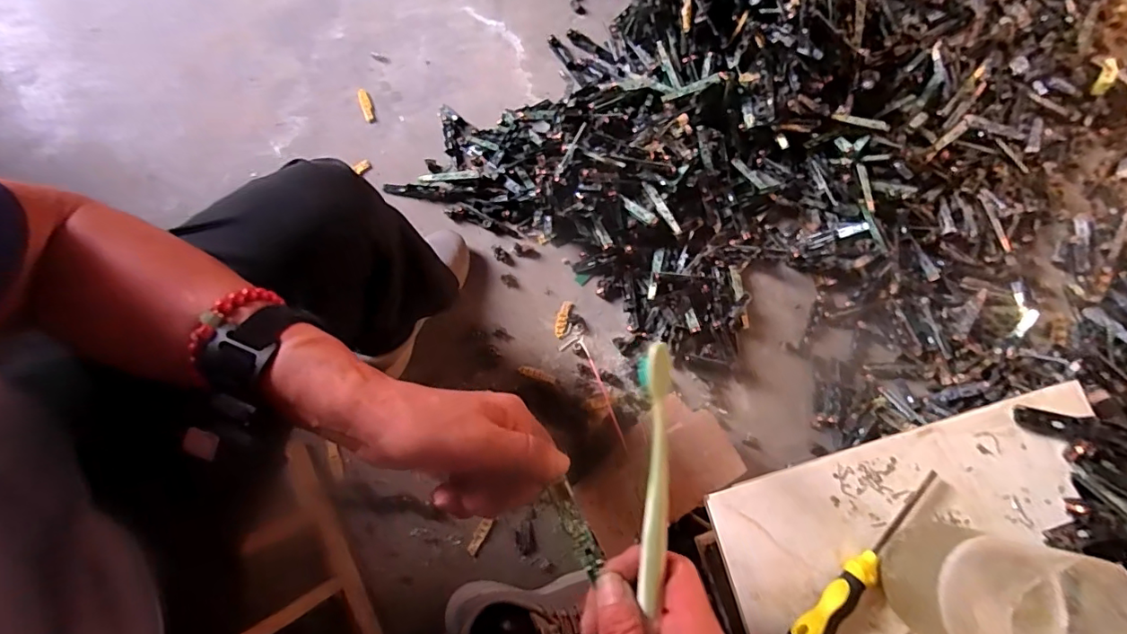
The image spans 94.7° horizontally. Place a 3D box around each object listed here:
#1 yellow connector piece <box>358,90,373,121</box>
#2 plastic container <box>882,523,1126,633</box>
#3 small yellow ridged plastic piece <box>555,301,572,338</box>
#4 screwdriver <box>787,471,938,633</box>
[{"bbox_3d":[-0.344,-0.369,0.903,0.015,0.018,0.056,-13,93,-2],"label":"yellow connector piece"},{"bbox_3d":[0.253,0.167,0.305,0.082,0.102,0.075,1,78,-2],"label":"plastic container"},{"bbox_3d":[-0.001,0.003,0.852,0.017,0.004,0.062,16,80,3],"label":"small yellow ridged plastic piece"},{"bbox_3d":[0.201,0.164,0.346,0.021,0.026,0.156,44,79,6],"label":"screwdriver"}]

